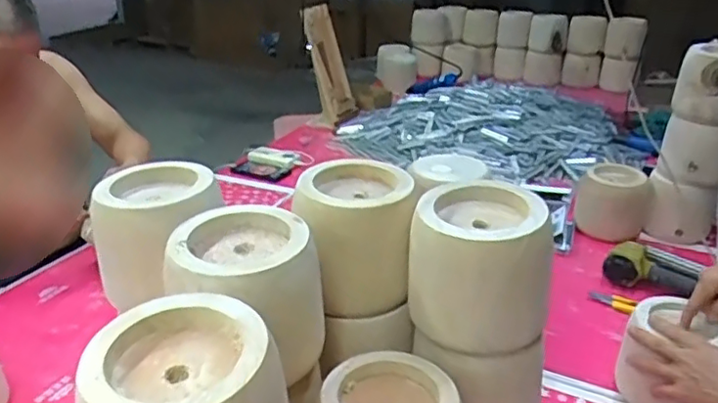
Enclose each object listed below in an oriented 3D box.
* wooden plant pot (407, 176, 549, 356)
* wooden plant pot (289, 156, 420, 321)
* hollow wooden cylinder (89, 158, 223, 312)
[{"bbox_3d":[0.121,0.061,0.603,0.124,0.125,0.118,9,29,22],"label":"wooden plant pot"},{"bbox_3d":[-0.001,0.036,0.660,0.122,0.124,0.123,-8,27,-11],"label":"wooden plant pot"},{"bbox_3d":[-0.202,0.031,0.652,0.122,0.111,0.116,5,27,14],"label":"hollow wooden cylinder"}]

